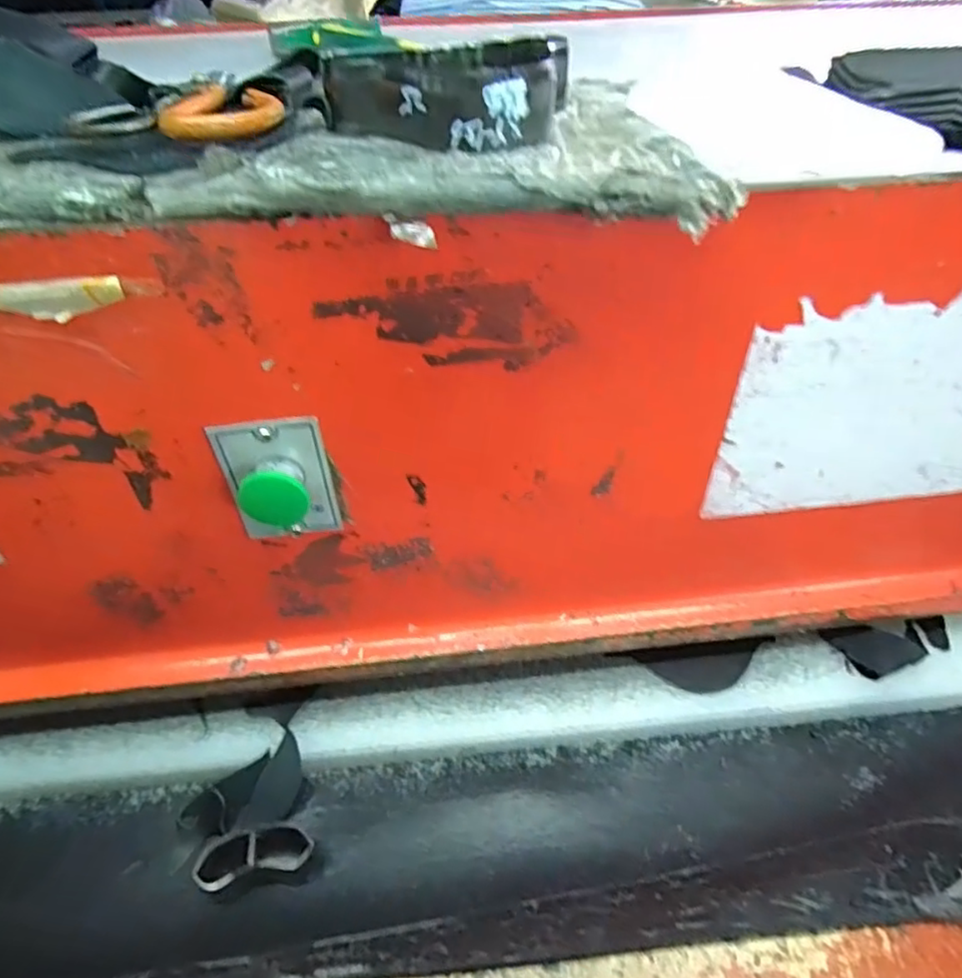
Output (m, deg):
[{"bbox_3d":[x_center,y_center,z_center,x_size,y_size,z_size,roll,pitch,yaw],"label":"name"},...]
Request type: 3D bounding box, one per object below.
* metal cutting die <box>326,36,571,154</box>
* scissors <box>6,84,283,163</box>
[{"bbox_3d":[-0.015,-0.205,0.324,0.109,0.032,0.104,8,44,11],"label":"metal cutting die"},{"bbox_3d":[-0.161,-0.183,0.312,0.120,0.016,0.059,-5,43,-2],"label":"scissors"}]

